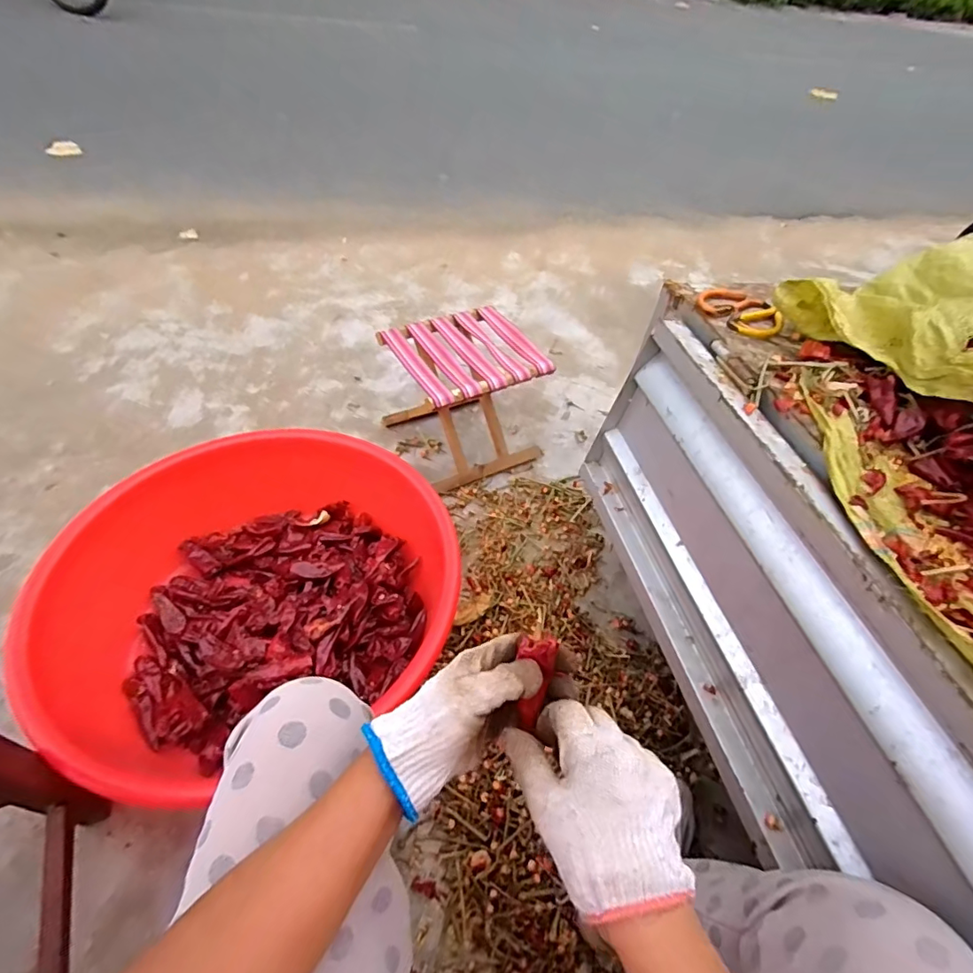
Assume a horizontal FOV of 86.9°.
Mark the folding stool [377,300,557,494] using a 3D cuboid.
[{"bbox_3d":[-0.047,-0.187,1.095,0.261,0.257,0.273,-22,58,-23],"label":"folding stool"}]

